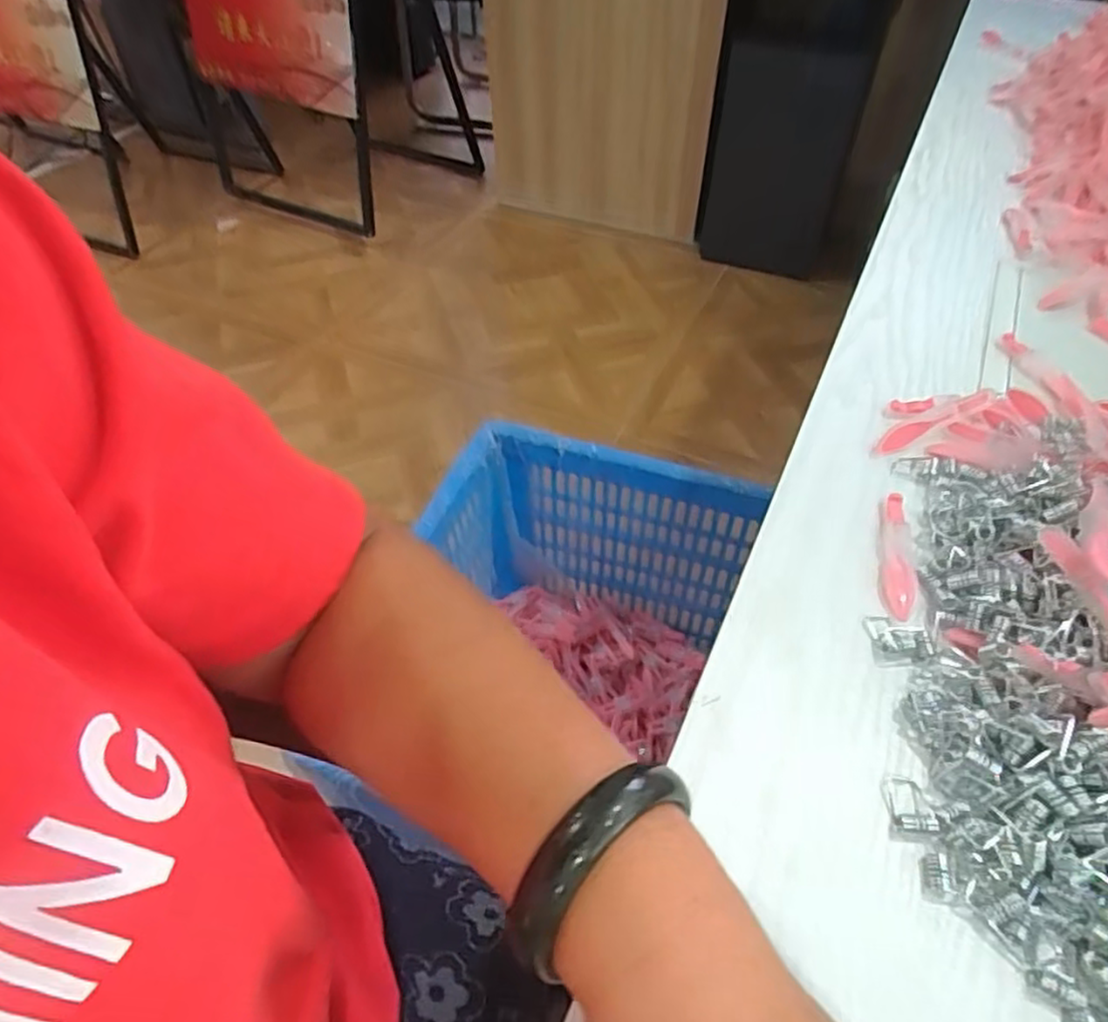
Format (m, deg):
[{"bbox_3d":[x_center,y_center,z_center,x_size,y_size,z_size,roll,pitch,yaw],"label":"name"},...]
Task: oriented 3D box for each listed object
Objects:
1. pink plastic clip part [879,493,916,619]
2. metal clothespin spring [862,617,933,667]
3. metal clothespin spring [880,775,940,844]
[{"bbox_3d":[0.177,0.023,0.357,0.016,0.010,0.076,13,51,12],"label":"pink plastic clip part"},{"bbox_3d":[0.161,0.060,0.324,0.024,0.006,0.027,1,49,2],"label":"metal clothespin spring"},{"bbox_3d":[0.140,0.117,0.273,0.017,0.005,0.027,6,50,6],"label":"metal clothespin spring"}]

